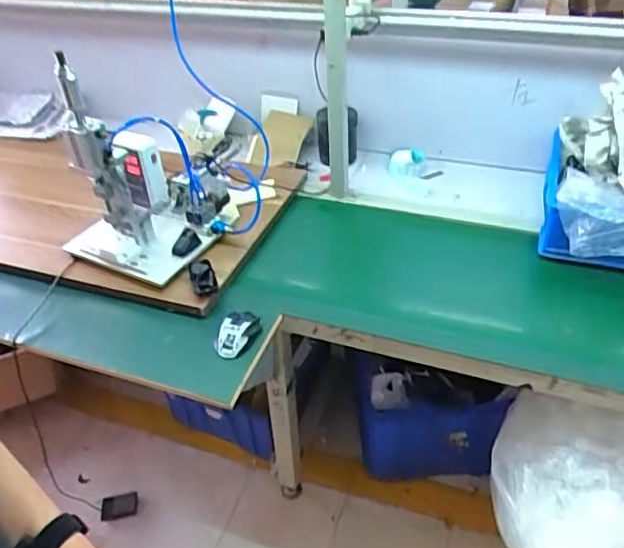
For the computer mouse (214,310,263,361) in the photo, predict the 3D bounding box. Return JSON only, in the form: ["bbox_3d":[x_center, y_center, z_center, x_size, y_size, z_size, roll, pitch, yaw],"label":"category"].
[{"bbox_3d":[-0.148,0.116,1.156,0.080,0.038,0.120,15,44,24],"label":"computer mouse"}]

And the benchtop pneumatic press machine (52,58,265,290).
[{"bbox_3d":[-0.354,-0.250,1.272,0.264,0.401,0.354,17,45,26],"label":"benchtop pneumatic press machine"}]

